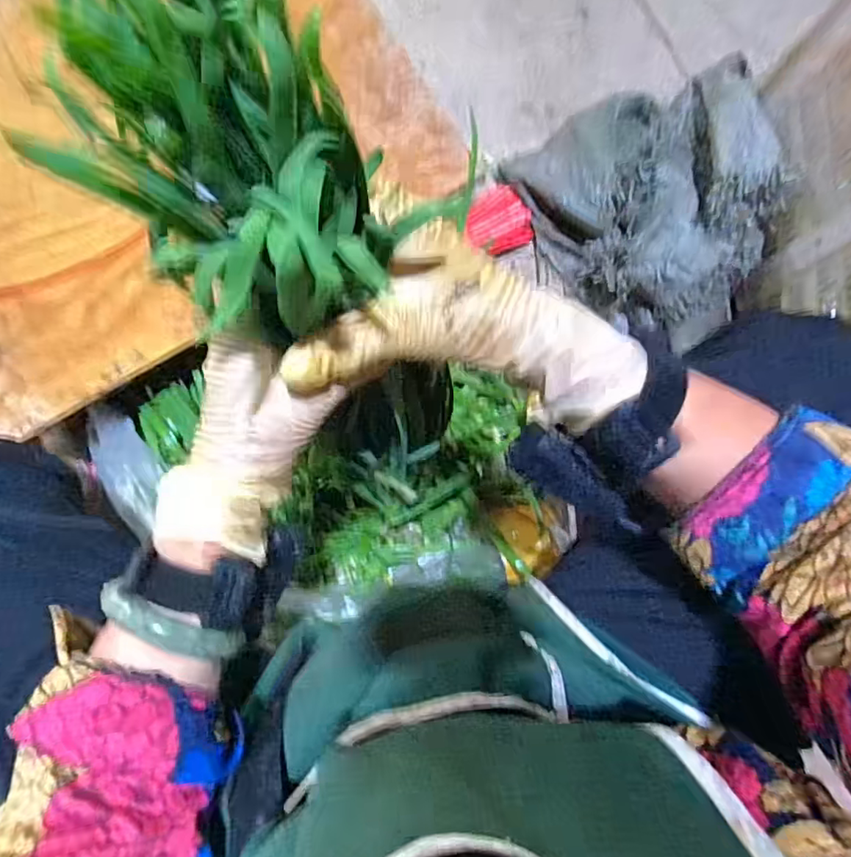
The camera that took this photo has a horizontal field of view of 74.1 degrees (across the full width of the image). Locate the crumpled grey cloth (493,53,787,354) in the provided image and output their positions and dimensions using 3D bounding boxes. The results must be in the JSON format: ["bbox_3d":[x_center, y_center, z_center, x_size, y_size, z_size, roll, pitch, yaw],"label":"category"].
[{"bbox_3d":[0.314,-0.325,0.779,0.317,0.196,0.299,44,82,0],"label":"crumpled grey cloth"}]

